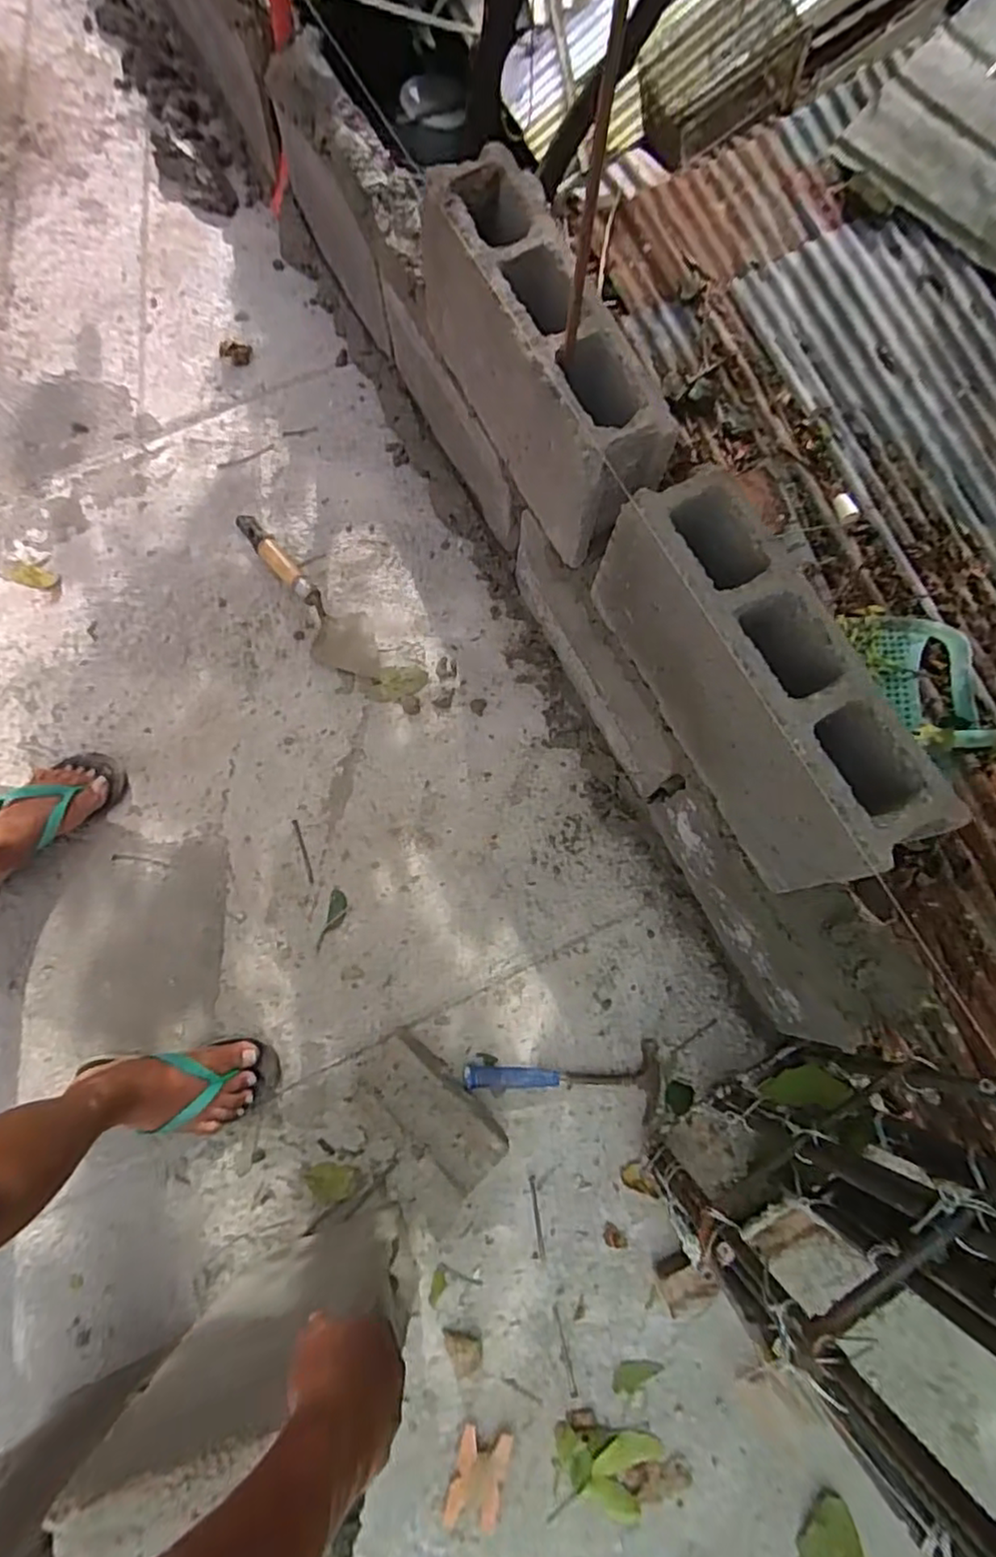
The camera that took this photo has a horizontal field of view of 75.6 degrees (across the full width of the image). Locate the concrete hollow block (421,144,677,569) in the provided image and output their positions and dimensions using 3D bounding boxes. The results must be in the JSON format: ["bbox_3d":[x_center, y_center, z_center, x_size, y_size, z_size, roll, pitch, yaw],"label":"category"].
[{"bbox_3d":[0.042,-0.460,0.720,0.100,0.199,0.372,-24,79,-7],"label":"concrete hollow block"}]

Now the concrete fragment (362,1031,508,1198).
[{"bbox_3d":[-0.083,0.426,0.834,0.195,0.057,0.084,41,79,7],"label":"concrete fragment"}]

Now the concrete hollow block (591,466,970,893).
[{"bbox_3d":[0.241,-0.089,0.634,0.086,0.188,0.375,-26,79,-7],"label":"concrete hollow block"}]

